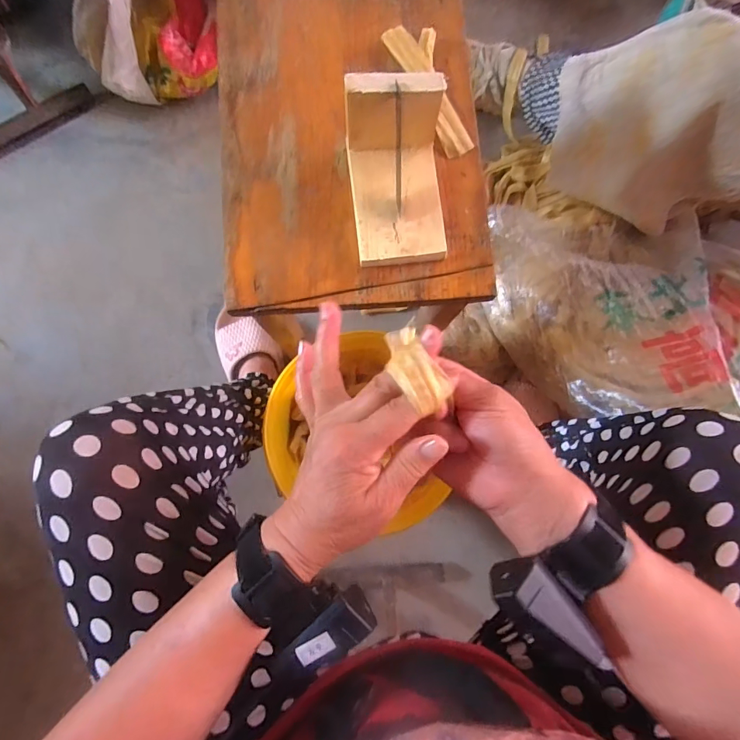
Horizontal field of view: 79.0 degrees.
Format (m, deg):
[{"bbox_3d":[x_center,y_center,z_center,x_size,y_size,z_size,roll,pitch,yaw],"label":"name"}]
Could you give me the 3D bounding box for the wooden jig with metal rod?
[{"bbox_3d":[0.024,-0.159,0.366,0.079,0.075,0.122,-4,81,-4],"label":"wooden jig with metal rod"}]

